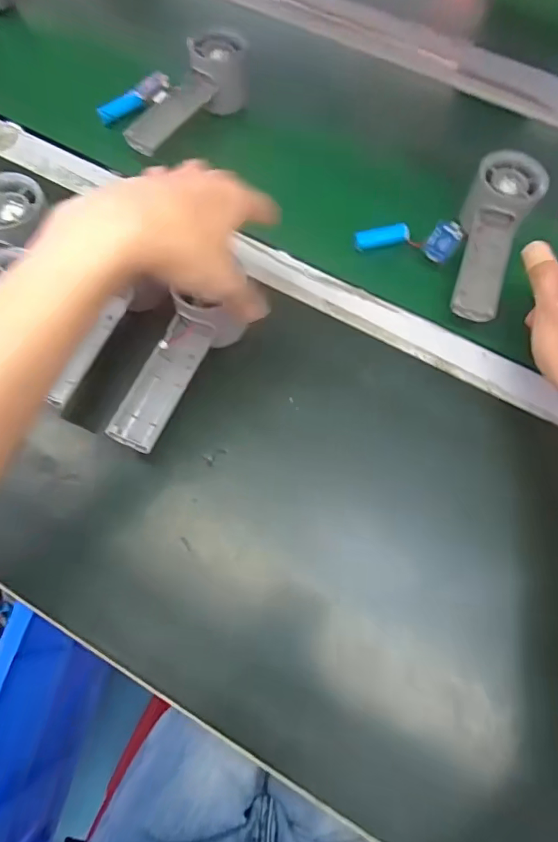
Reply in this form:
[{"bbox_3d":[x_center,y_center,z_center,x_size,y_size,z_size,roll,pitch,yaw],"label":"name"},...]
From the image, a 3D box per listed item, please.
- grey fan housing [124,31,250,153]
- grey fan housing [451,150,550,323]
[{"bbox_3d":[-0.098,-0.329,0.477,0.063,0.063,0.158,43,73,13],"label":"grey fan housing"},{"bbox_3d":[0.188,-0.160,0.408,0.055,0.054,0.157,19,69,5],"label":"grey fan housing"}]

